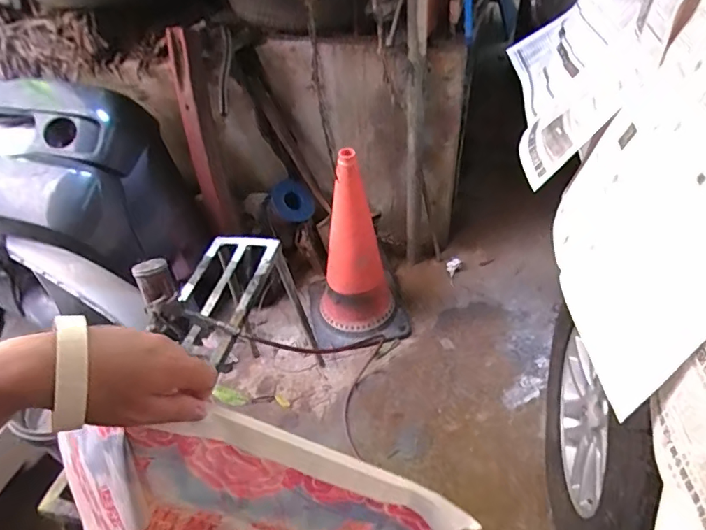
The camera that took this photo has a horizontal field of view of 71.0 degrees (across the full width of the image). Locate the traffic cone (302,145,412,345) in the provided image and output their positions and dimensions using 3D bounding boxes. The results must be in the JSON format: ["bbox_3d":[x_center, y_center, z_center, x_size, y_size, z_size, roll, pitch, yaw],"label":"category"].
[{"bbox_3d":[-0.007,-0.074,1.791,0.402,0.749,0.326,-6,41,-1],"label":"traffic cone"}]

